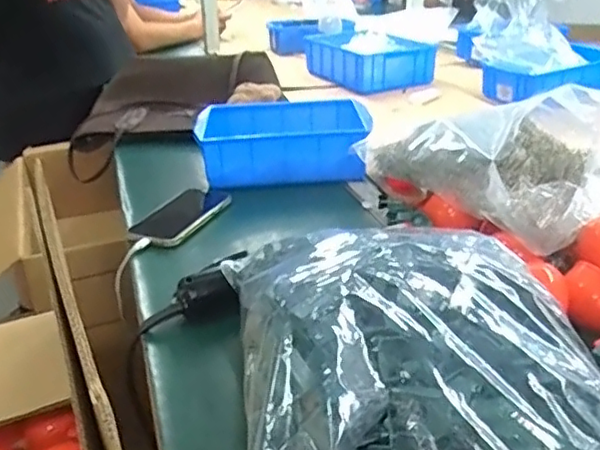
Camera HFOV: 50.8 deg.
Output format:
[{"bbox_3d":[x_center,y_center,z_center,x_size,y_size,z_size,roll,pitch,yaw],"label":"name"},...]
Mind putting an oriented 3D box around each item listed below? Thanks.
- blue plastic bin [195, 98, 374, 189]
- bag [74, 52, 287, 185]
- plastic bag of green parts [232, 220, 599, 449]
[{"bbox_3d":[-0.025,-0.127,0.956,0.246,0.072,0.180,-3,26,-2],"label":"blue plastic bin"},{"bbox_3d":[-0.243,-0.245,1.193,0.406,0.137,0.182,-24,29,-11],"label":"bag"},{"bbox_3d":[0.113,0.095,0.438,0.316,0.106,0.331,-3,26,-2],"label":"plastic bag of green parts"}]

